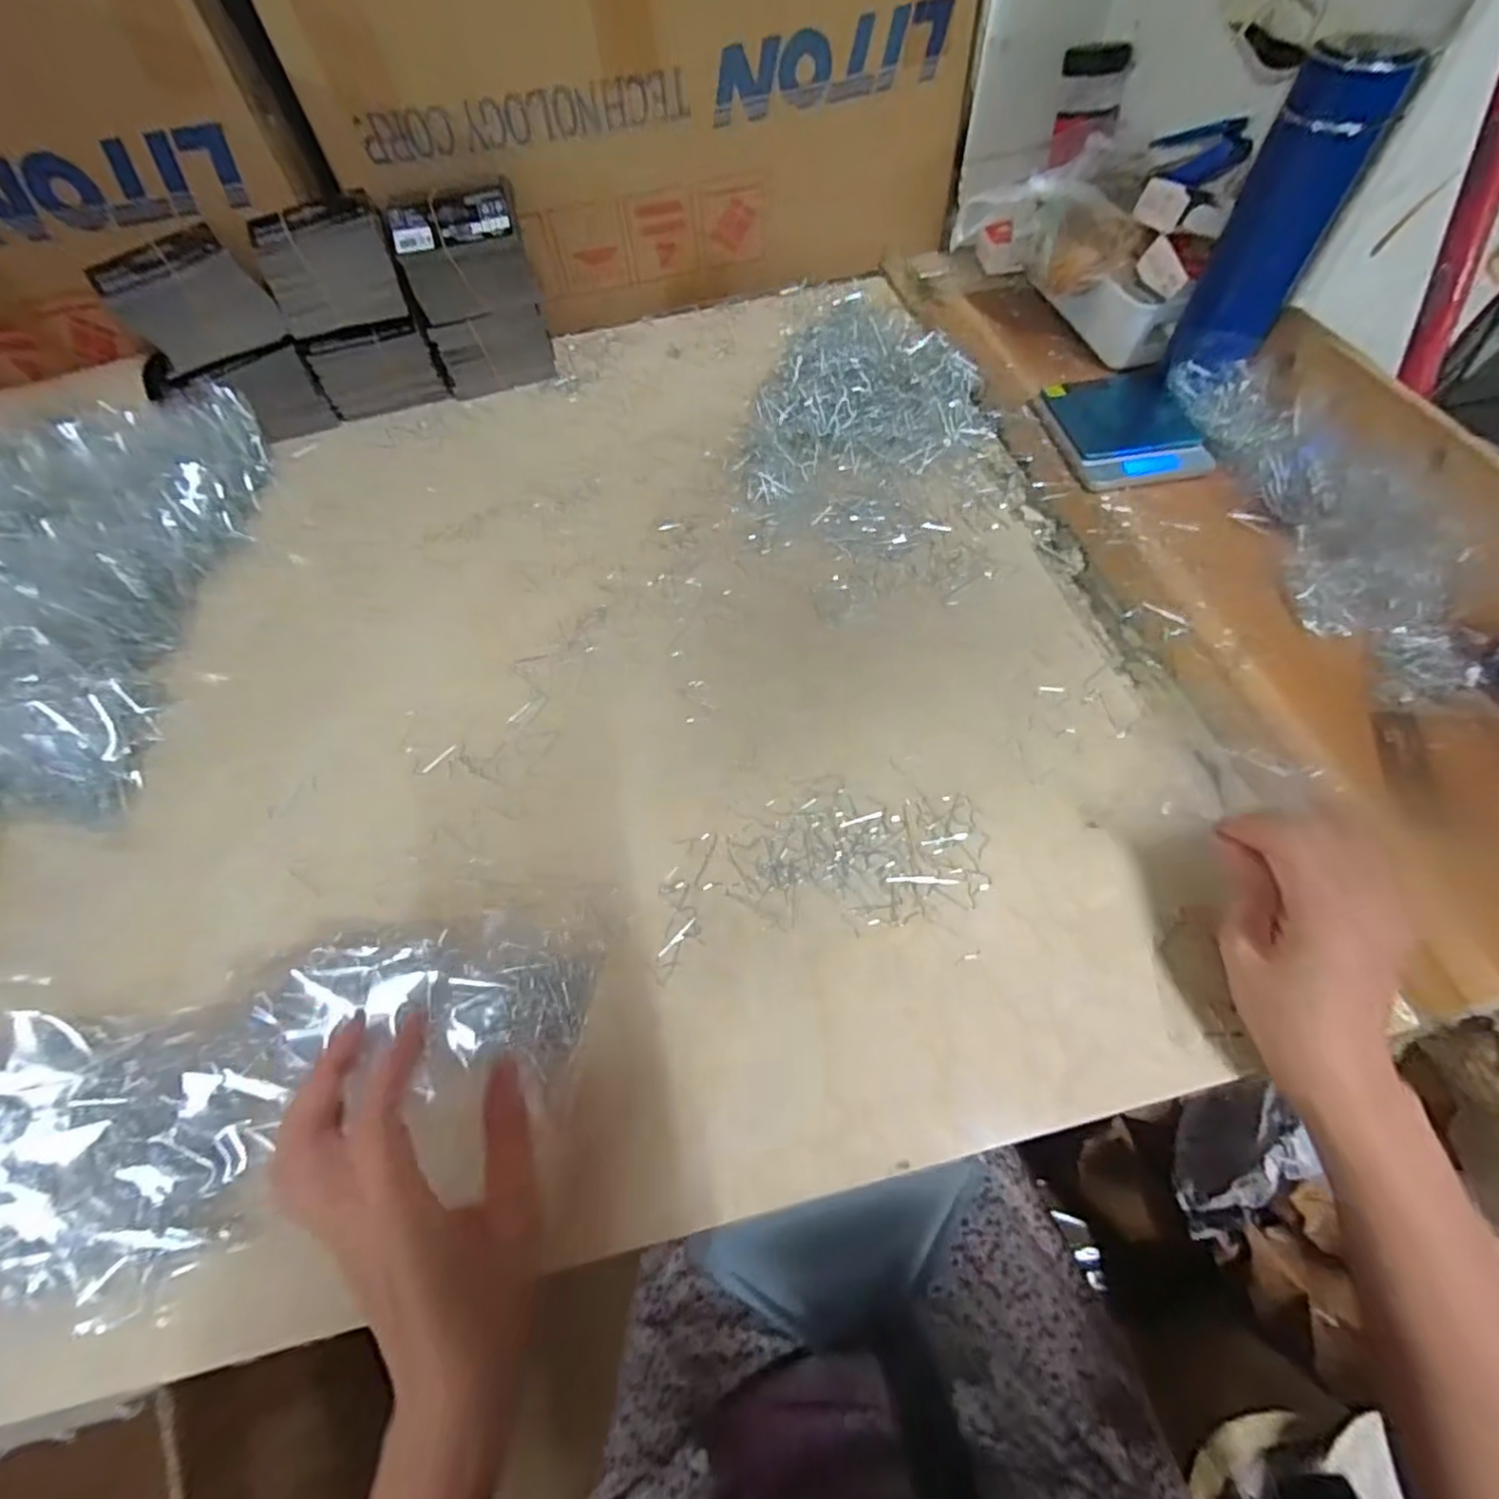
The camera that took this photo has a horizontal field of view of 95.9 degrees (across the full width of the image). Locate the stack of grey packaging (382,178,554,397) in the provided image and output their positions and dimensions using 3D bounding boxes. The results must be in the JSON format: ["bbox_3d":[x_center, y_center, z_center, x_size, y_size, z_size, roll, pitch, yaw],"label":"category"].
[{"bbox_3d":[-0.250,-0.416,0.627,0.110,0.149,0.048,-12,59,-4],"label":"stack of grey packaging"}]

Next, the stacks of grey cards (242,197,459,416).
[{"bbox_3d":[-0.362,-0.400,0.621,0.104,0.152,0.060,-18,60,-7],"label":"stacks of grey cards"}]

